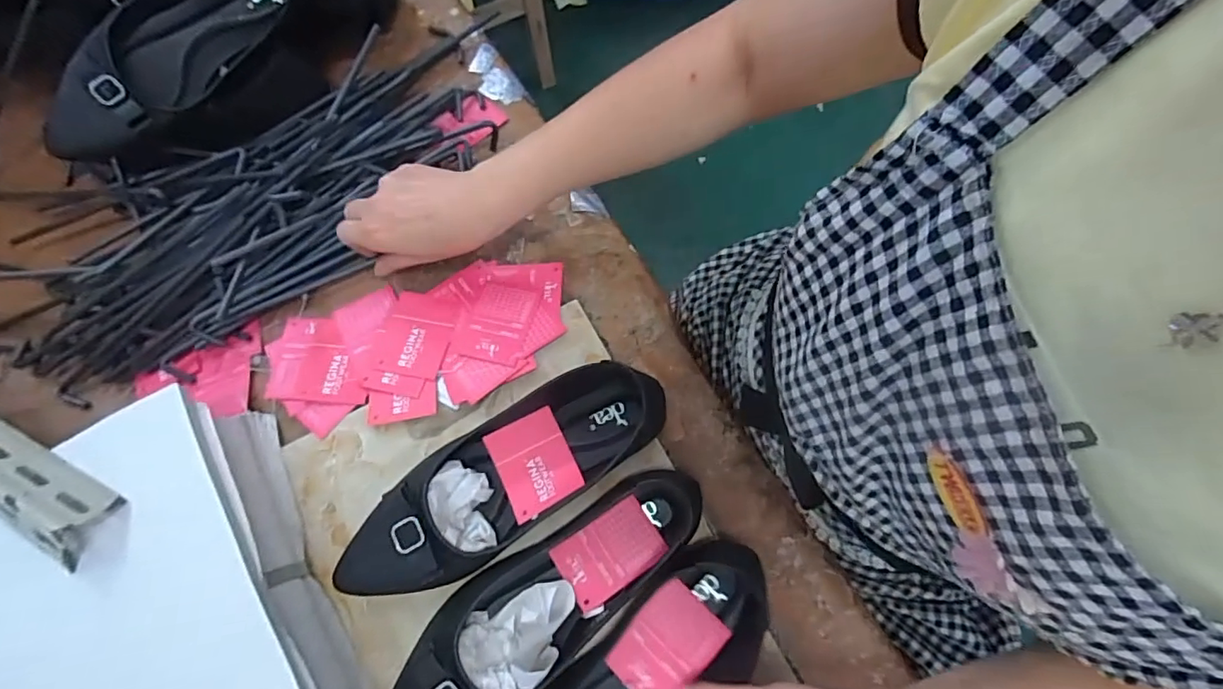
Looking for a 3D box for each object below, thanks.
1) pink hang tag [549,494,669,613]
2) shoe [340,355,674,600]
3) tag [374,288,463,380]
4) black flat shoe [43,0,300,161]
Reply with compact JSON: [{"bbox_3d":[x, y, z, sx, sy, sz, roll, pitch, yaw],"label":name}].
[{"bbox_3d":[-0.002,0.147,0.392,0.072,0.012,0.045,-33,80,-7],"label":"pink hang tag"},{"bbox_3d":[-0.077,0.093,0.403,0.249,0.063,0.083,-32,75,-11],"label":"shoe"},{"bbox_3d":[-0.162,-0.009,0.461,0.058,0.004,0.074,10,67,6],"label":"tag"},{"bbox_3d":[-0.381,-0.259,0.482,0.255,0.065,0.086,-48,120,-12],"label":"black flat shoe"}]

